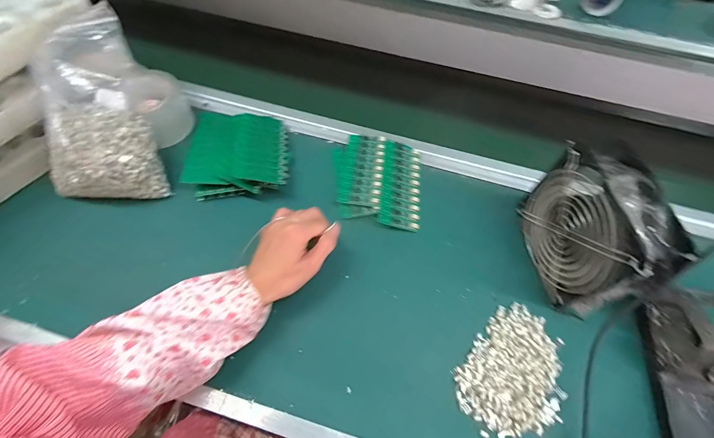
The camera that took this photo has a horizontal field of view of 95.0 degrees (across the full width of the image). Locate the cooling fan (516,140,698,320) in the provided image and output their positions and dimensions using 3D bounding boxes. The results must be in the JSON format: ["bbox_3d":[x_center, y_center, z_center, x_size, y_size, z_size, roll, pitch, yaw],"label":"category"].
[{"bbox_3d":[0.260,0.014,0.370,0.055,0.156,0.158,-4,61,-5],"label":"cooling fan"}]

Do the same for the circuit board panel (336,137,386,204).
[{"bbox_3d":[0.009,-0.073,0.474,0.057,0.013,0.121,8,61,1],"label":"circuit board panel"}]

